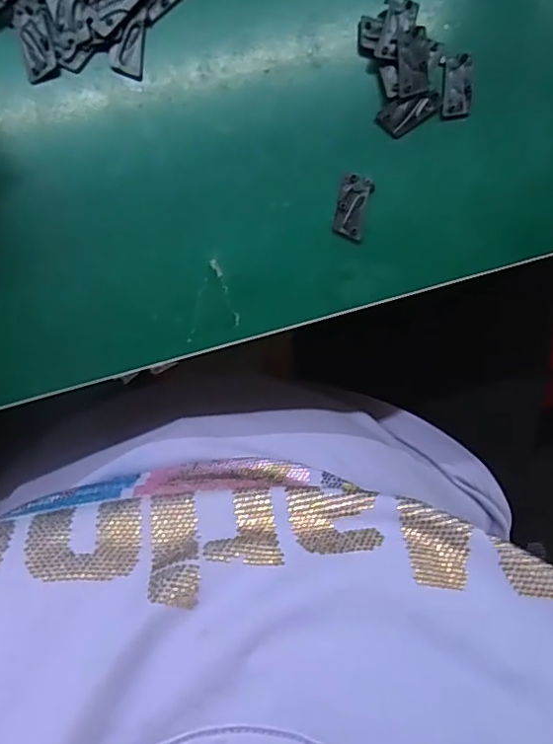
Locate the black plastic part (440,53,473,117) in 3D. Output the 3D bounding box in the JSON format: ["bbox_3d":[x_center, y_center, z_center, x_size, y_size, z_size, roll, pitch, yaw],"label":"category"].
[{"bbox_3d":[0.099,-0.157,0.309,0.018,0.004,0.033,-3,94,-7],"label":"black plastic part"}]

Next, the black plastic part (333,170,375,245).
[{"bbox_3d":[0.042,-0.090,0.306,0.018,0.004,0.035,12,92,-8],"label":"black plastic part"}]

